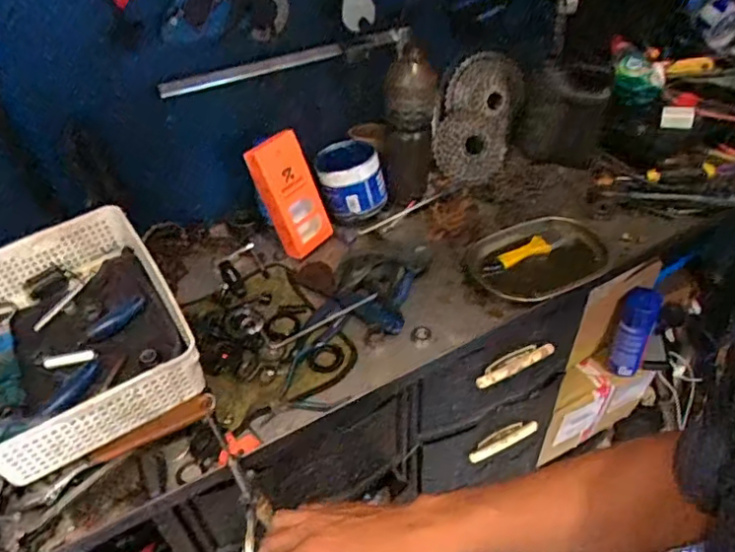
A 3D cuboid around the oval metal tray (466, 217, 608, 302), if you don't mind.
[{"bbox_3d":[0.264,-0.028,0.930,0.209,0.033,0.156,-22,48,-18],"label":"oval metal tray"}]

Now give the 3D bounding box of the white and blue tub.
[{"bbox_3d":[-0.028,-0.160,1.008,0.113,0.094,0.122,-8,45,-5],"label":"white and blue tub"}]

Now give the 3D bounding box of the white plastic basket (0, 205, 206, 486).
[{"bbox_3d":[-0.378,0.077,0.774,0.243,0.104,0.327,-25,49,-21],"label":"white plastic basket"}]

